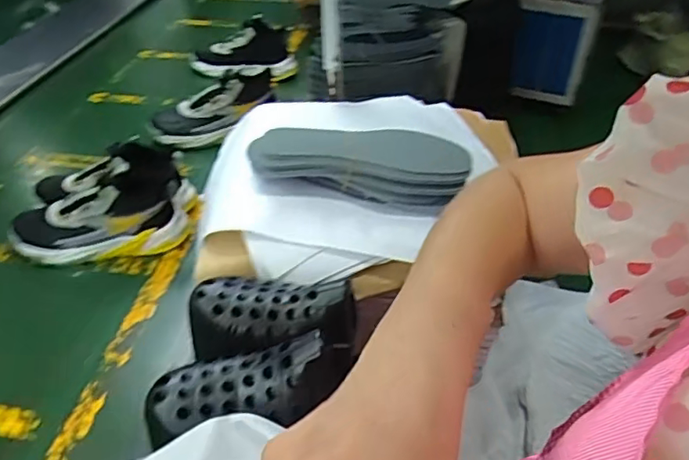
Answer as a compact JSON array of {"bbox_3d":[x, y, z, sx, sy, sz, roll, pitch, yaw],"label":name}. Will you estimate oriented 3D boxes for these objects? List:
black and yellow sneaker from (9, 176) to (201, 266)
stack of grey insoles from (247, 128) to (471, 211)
[{"bbox_3d":[-0.404,-0.033,0.951,0.293,0.132,0.128,-12,41,-17],"label":"black and yellow sneaker"},{"bbox_3d":[0.015,-0.082,0.675,0.258,0.058,0.085,7,39,6],"label":"stack of grey insoles"}]

